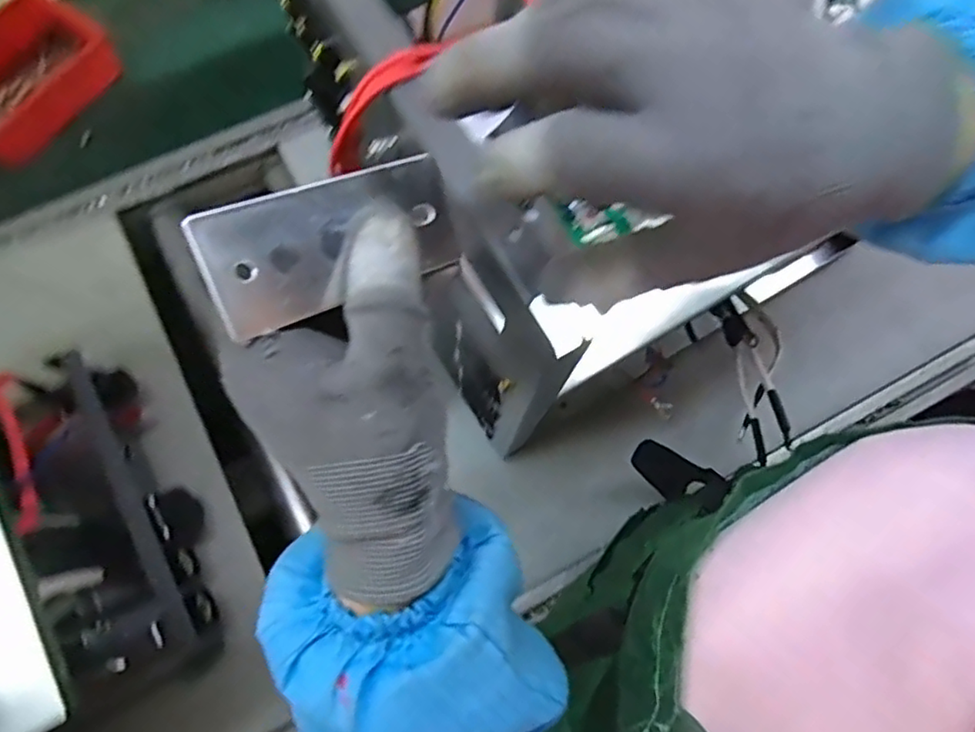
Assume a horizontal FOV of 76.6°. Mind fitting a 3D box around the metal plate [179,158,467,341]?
[{"bbox_3d":[-0.051,-0.044,0.214,0.091,0.004,0.041,-27,104,-28],"label":"metal plate"}]

